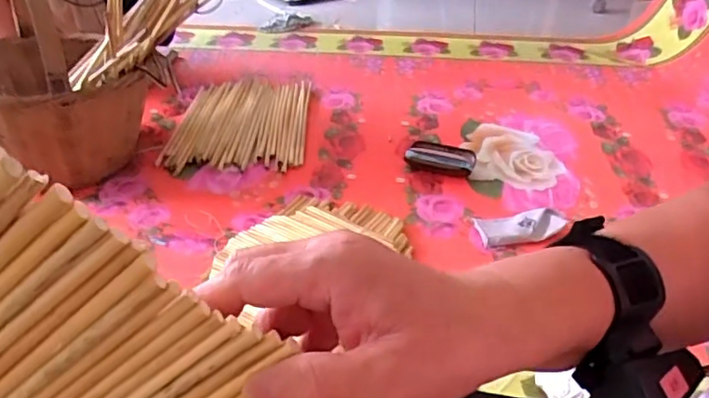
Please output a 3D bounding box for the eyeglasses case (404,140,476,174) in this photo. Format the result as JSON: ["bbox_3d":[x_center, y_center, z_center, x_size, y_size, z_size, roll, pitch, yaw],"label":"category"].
[{"bbox_3d":[0.203,-0.094,1.402,0.163,0.049,0.084,9,35,13],"label":"eyeglasses case"}]

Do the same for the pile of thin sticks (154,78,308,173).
[{"bbox_3d":[-0.302,-0.219,1.596,0.348,0.034,0.491,-1,39,0],"label":"pile of thin sticks"}]

